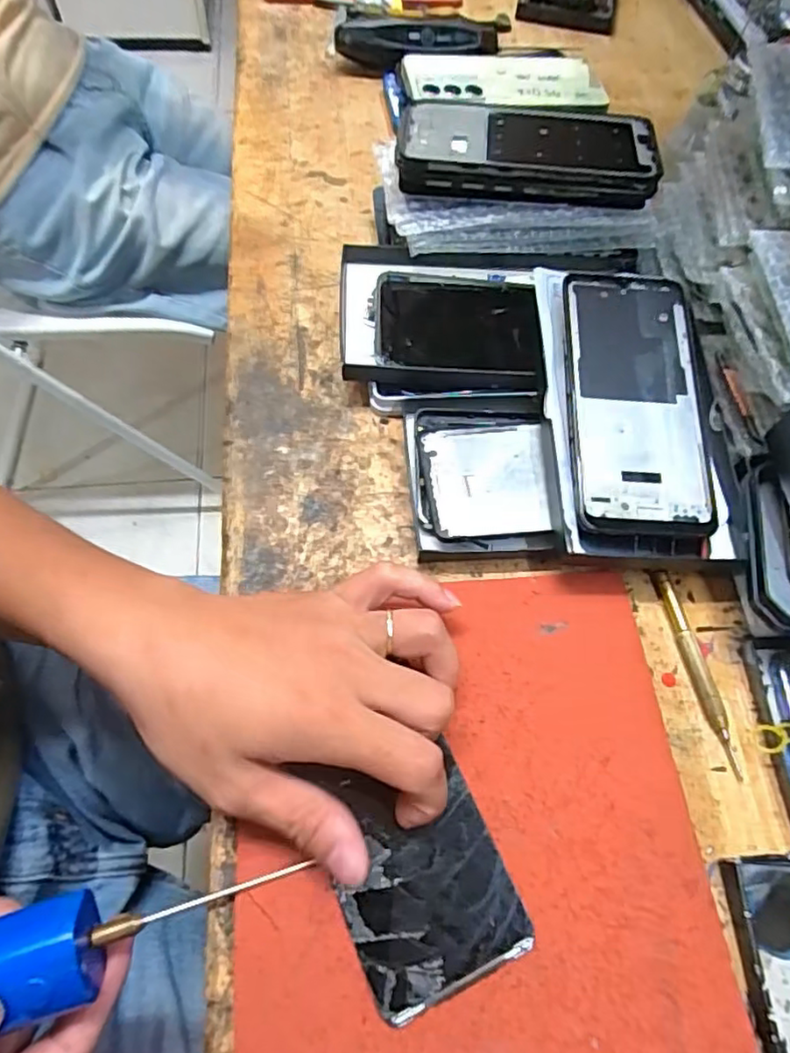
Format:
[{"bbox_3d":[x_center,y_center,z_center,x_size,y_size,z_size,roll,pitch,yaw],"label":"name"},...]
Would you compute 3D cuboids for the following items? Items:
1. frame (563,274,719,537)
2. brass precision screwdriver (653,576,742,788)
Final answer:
[{"bbox_3d":[0.134,-0.070,0.350,0.070,0.008,0.156,1,74,-1],"label":"frame"},{"bbox_3d":[0.154,0.072,0.324,0.009,0.009,0.104,-8,63,-7],"label":"brass precision screwdriver"}]

